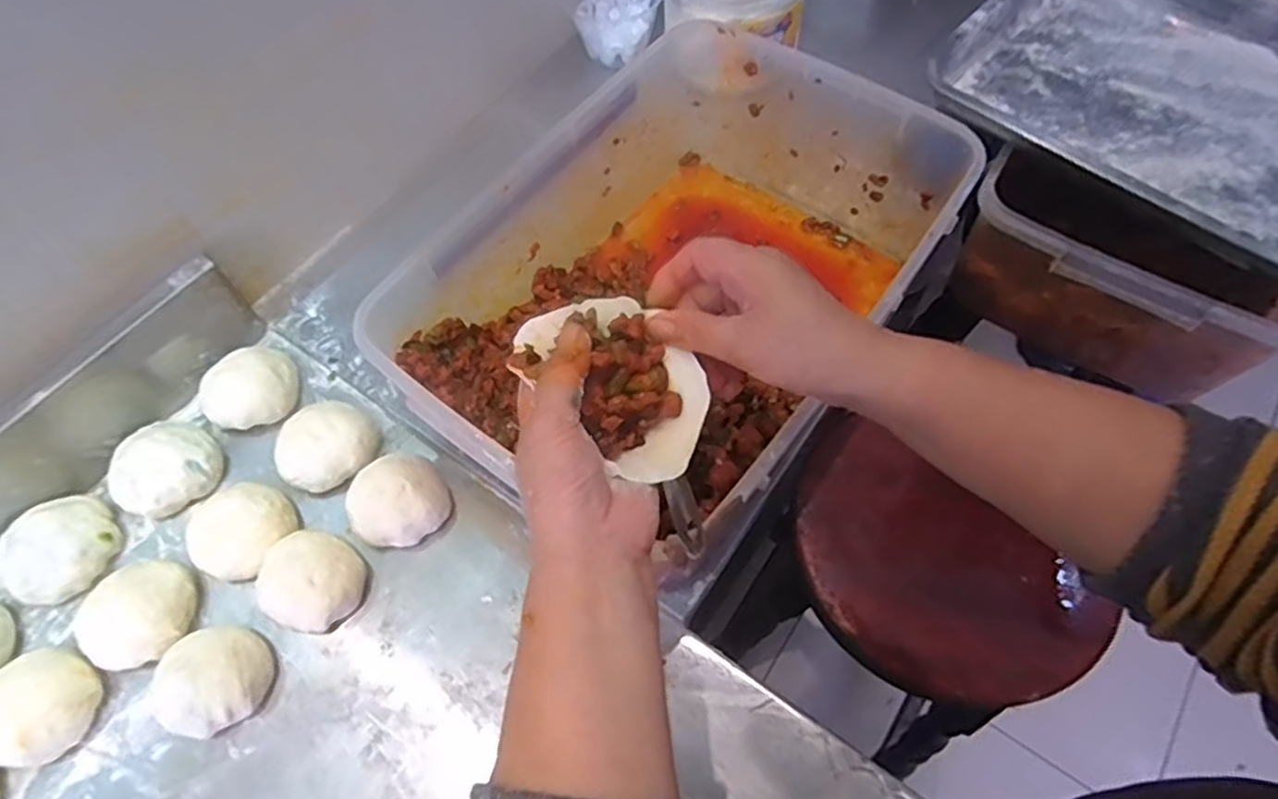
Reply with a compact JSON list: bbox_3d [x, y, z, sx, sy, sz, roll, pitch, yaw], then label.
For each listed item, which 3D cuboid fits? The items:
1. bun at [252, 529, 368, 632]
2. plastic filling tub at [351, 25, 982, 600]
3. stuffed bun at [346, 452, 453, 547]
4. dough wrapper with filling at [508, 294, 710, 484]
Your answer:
[{"bbox_3d":[-0.245,0.134,0.530,0.077,0.043,0.069,24,64,14],"label":"bun"},{"bbox_3d":[0.026,-0.089,0.570,0.312,0.153,0.442,32,66,18],"label":"plastic filling tub"},{"bbox_3d":[-0.189,0.082,0.552,0.076,0.045,0.060,-27,64,-13],"label":"stuffed bun"},{"bbox_3d":[-0.011,-0.015,0.379,0.115,0.034,0.074,41,69,19],"label":"dough wrapper with filling"}]

